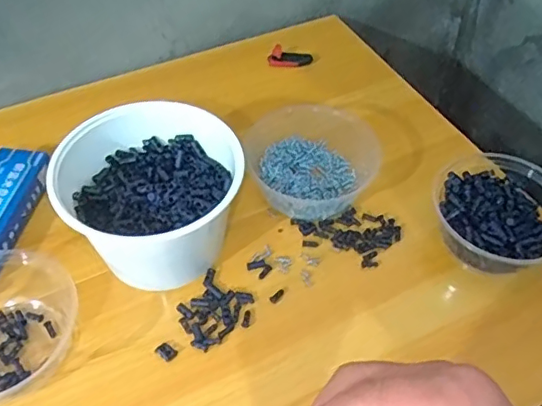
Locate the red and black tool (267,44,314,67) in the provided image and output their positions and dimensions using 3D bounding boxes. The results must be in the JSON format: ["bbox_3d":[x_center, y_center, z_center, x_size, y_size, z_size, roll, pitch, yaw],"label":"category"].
[{"bbox_3d":[0.026,-0.195,0.749,0.058,0.013,0.031,8,50,4],"label":"red and black tool"}]

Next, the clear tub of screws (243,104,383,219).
[{"bbox_3d":[0.043,-0.047,0.603,0.145,0.059,0.124,8,50,4],"label":"clear tub of screws"}]

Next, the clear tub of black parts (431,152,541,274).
[{"bbox_3d":[0.222,0.016,0.552,0.146,0.065,0.132,-33,59,-27],"label":"clear tub of black parts"}]

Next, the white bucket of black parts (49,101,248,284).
[{"bbox_3d":[-0.108,-0.013,0.534,0.153,0.107,0.149,1,50,-2],"label":"white bucket of black parts"}]

